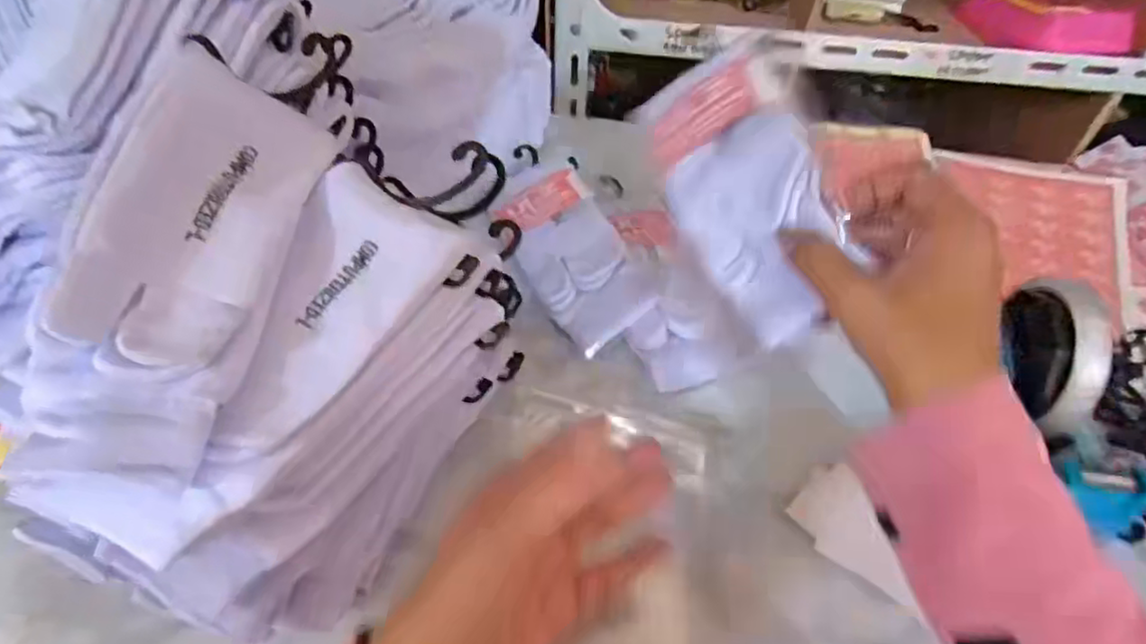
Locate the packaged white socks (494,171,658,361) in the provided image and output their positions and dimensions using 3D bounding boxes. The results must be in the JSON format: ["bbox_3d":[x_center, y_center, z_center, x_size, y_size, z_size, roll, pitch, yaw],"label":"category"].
[{"bbox_3d":[-0.001,-0.050,0.486,0.075,0.015,0.156,-29,63,3],"label":"packaged white socks"}]

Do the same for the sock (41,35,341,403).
[{"bbox_3d":[-0.154,-0.045,0.276,0.073,0.021,0.141,29,68,-32],"label":"sock"}]

